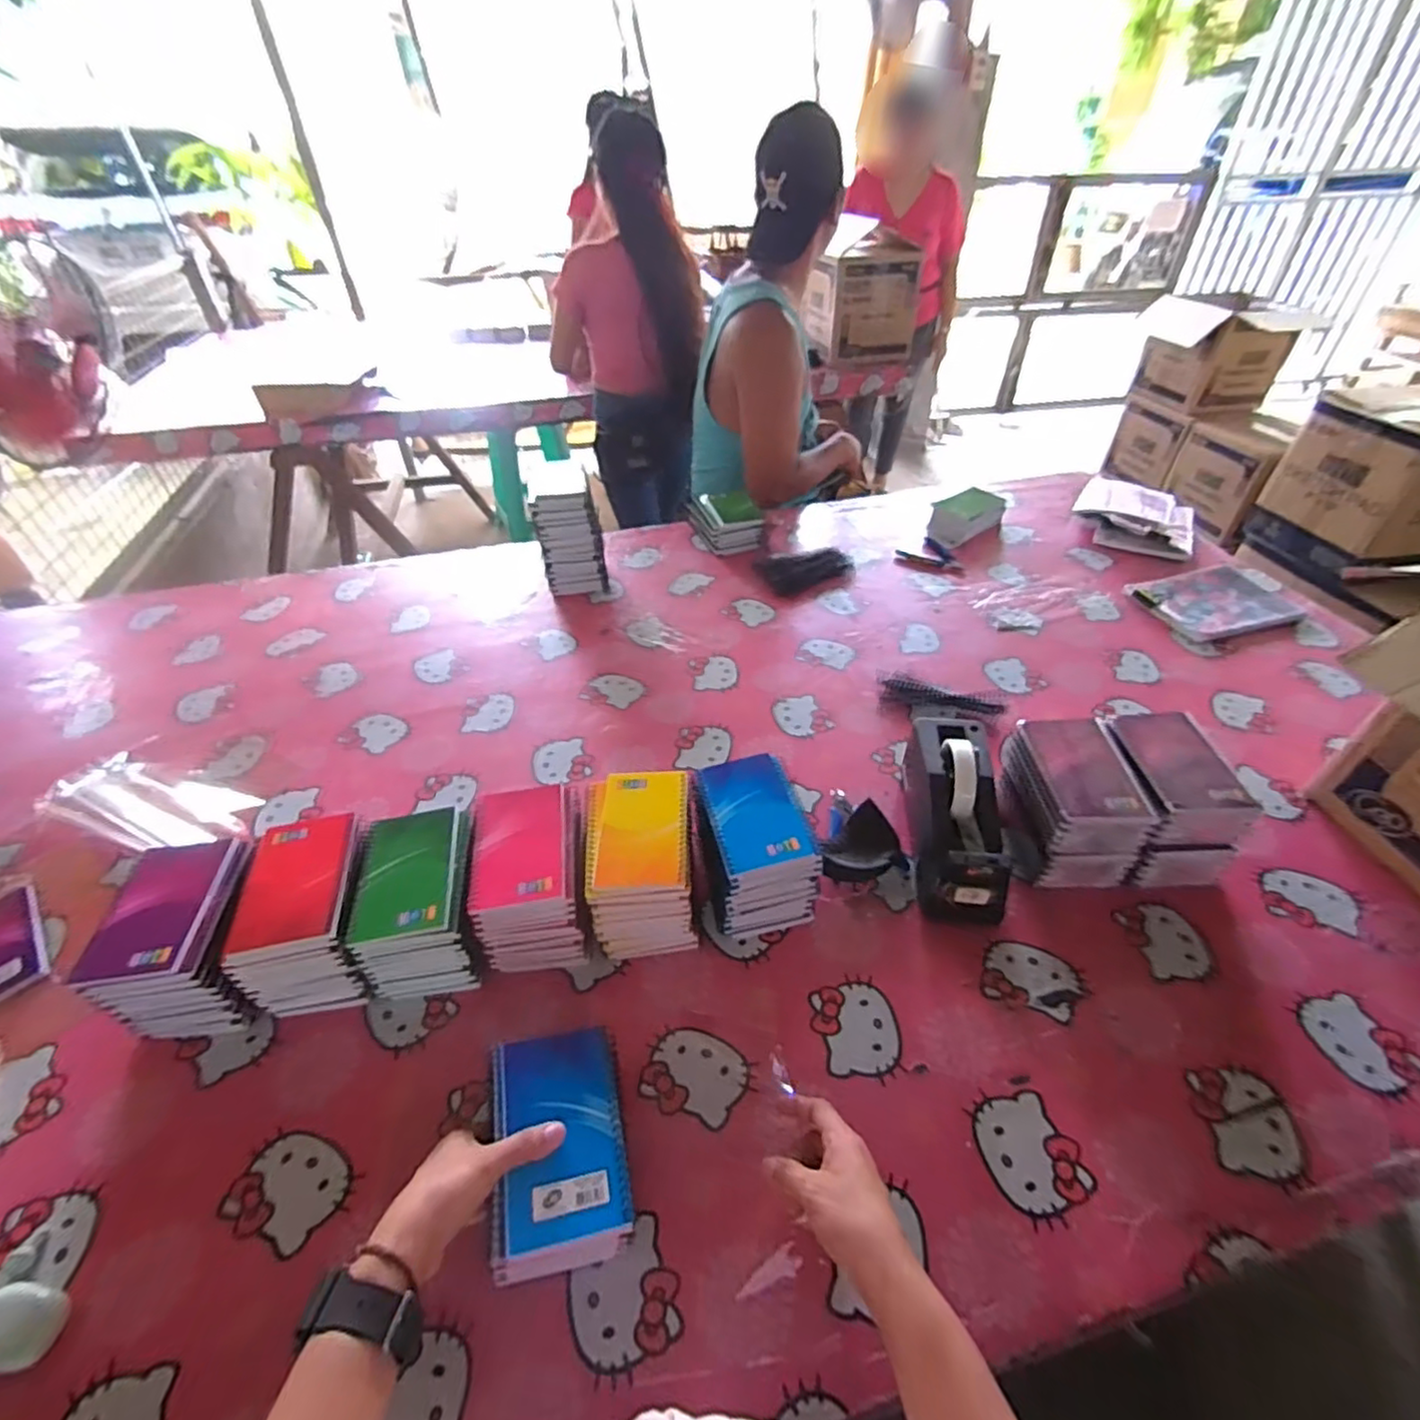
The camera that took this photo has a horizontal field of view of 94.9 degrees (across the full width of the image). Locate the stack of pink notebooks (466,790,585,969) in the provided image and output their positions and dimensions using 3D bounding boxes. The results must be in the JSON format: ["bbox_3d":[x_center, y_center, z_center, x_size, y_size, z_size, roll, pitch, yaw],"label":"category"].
[{"bbox_3d":[-0.171,0.164,0.638,0.098,0.107,0.142,-5,44,-5],"label":"stack of pink notebooks"}]

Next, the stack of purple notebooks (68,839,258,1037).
[{"bbox_3d":[-0.467,0.206,0.594,0.106,0.108,0.140,-8,44,-8],"label":"stack of purple notebooks"}]

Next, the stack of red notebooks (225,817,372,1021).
[{"bbox_3d":[-0.364,0.188,0.605,0.093,0.106,0.140,-8,44,-7],"label":"stack of red notebooks"}]

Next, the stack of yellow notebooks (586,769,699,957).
[{"bbox_3d":[-0.067,0.150,0.640,0.100,0.109,0.144,-4,44,-4],"label":"stack of yellow notebooks"}]

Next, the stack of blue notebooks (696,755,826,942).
[{"bbox_3d":[0.041,0.136,0.660,0.097,0.108,0.140,-11,44,-10],"label":"stack of blue notebooks"}]

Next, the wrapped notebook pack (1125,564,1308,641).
[{"bbox_3d":[0.816,-0.179,1.053,0.222,0.025,0.161,-11,45,-11],"label":"wrapped notebook pack"}]

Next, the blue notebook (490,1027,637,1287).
[{"bbox_3d":[-0.109,0.312,0.474,0.092,0.036,0.141,-9,44,-9],"label":"blue notebook"}]

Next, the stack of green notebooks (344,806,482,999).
[{"bbox_3d":[-0.269,0.181,0.614,0.096,0.108,0.135,-8,44,-7],"label":"stack of green notebooks"}]

